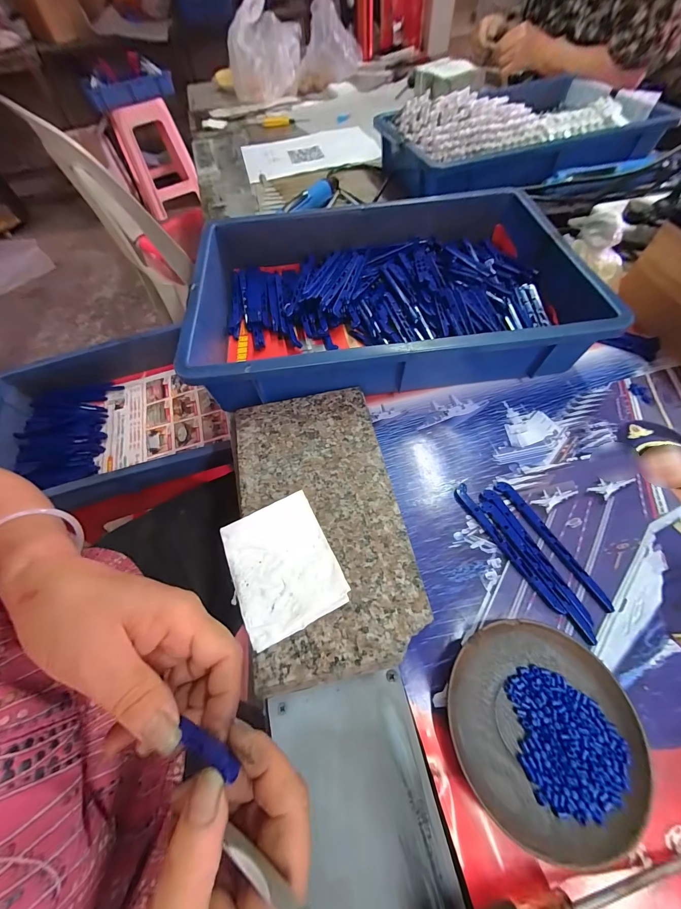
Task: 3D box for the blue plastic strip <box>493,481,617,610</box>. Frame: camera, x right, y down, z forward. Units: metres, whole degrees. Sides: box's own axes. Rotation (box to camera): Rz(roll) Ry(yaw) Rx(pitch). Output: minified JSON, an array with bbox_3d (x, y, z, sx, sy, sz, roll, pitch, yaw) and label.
[{"bbox_3d":[0.179,0.071,0.266,0.013,0.010,0.119,-29,63,-12],"label":"blue plastic strip"}]

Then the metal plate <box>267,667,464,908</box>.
[{"bbox_3d":[0.020,0.242,0.171,0.090,0.007,0.196,-13,59,-6],"label":"metal plate"}]

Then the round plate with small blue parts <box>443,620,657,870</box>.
[{"bbox_3d":[0.129,0.172,0.201,0.112,0.014,0.110,-2,60,3],"label":"round plate with small blue parts"}]

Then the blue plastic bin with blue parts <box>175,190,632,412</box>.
[{"bbox_3d":[0.048,-0.202,0.385,0.419,0.077,0.301,-7,60,0],"label":"blue plastic bin with blue parts"}]

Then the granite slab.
[{"bbox_3d":[-0.018,0.045,0.268,0.130,0.014,0.241,-13,60,-3],"label":"granite slab"}]

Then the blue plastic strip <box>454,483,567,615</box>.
[{"bbox_3d":[0.138,0.076,0.267,0.013,0.007,0.120,-26,62,-10],"label":"blue plastic strip"}]

